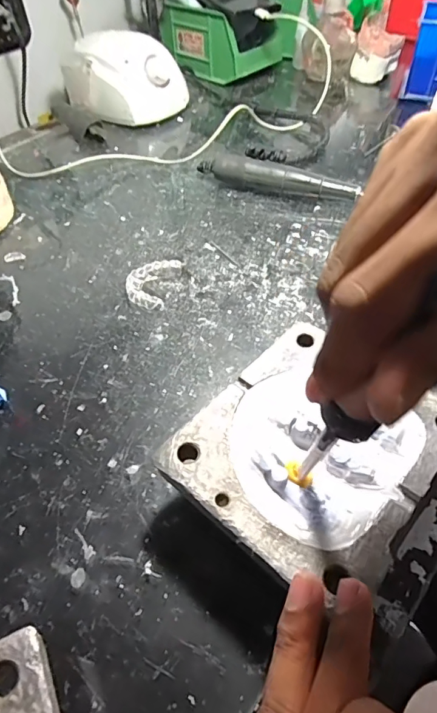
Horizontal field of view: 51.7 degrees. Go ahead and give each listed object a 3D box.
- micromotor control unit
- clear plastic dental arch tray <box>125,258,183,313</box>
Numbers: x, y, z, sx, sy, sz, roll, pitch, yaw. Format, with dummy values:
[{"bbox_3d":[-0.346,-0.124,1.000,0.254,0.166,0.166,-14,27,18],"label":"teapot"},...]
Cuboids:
[{"bbox_3d":[-0.113,-0.355,0.581,0.142,0.079,0.101,6,50,7],"label":"micromotor control unit"},{"bbox_3d":[-0.055,-0.061,0.369,0.036,0.008,0.057,9,50,9],"label":"clear plastic dental arch tray"}]

